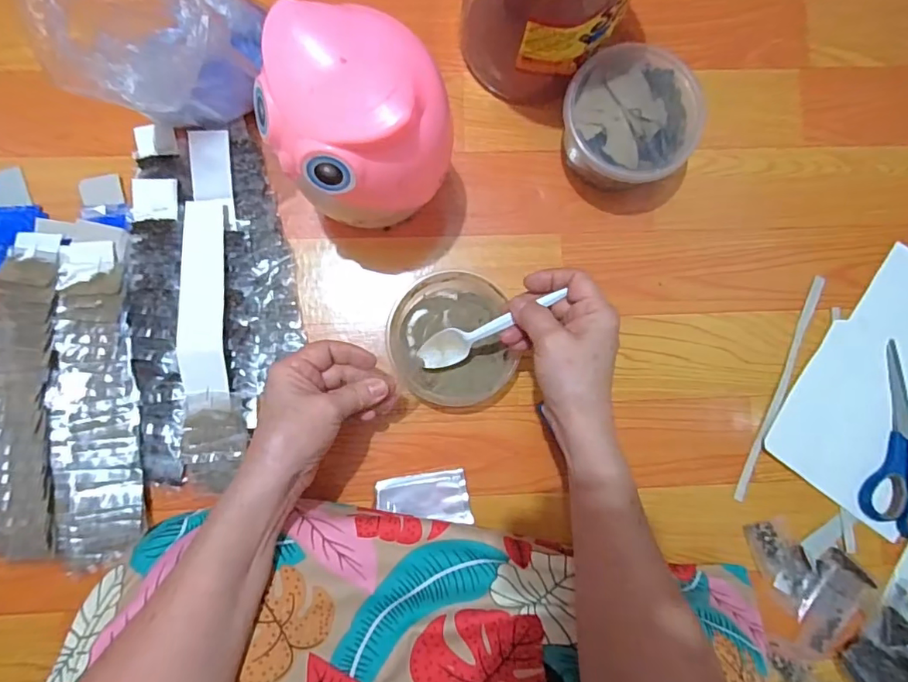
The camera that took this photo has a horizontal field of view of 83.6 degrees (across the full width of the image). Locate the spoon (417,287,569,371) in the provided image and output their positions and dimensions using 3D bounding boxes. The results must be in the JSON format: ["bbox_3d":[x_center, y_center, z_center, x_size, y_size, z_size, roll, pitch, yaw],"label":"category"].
[{"bbox_3d":[0.026,-0.009,0.414,0.135,0.006,0.030,-24,88,31],"label":"spoon"}]

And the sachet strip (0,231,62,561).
[{"bbox_3d":[-0.358,0.043,0.417,0.054,0.014,0.272,1,86,-3],"label":"sachet strip"}]

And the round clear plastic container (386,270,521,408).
[{"bbox_3d":[-0.004,-0.001,0.456,0.106,0.042,0.114,0,86,-3],"label":"round clear plastic container"}]

